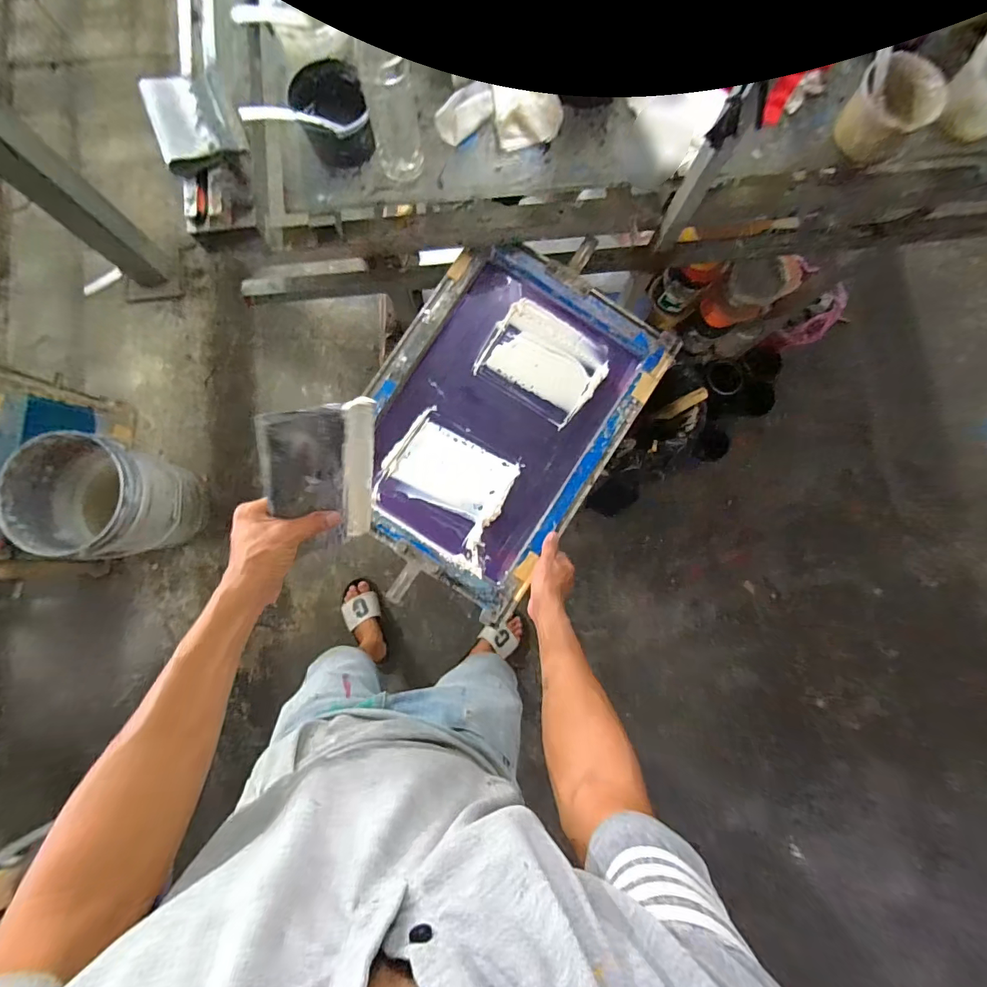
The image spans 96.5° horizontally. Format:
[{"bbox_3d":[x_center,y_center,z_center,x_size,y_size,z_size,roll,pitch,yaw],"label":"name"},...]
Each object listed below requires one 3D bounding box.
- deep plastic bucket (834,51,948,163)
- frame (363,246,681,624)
[{"bbox_3d":[0.571,-0.560,0.636,0.107,0.073,0.125,40,83,2],"label":"deep plastic bucket"},{"bbox_3d":[0.004,-0.122,0.733,0.373,0.063,0.528,34,83,2],"label":"frame"}]

